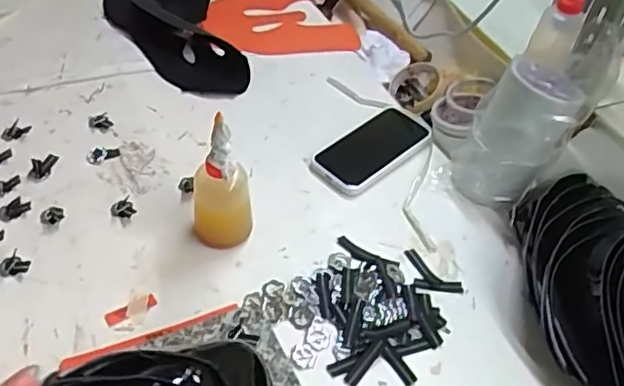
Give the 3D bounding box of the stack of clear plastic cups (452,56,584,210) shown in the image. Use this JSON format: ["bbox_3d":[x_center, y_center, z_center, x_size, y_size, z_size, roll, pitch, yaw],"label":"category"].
[{"bbox_3d":[0.248,-0.072,0.743,0.116,0.166,0.104,17,47,11],"label":"stack of clear plastic cups"}]

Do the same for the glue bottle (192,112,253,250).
[{"bbox_3d":[-0.096,-0.009,0.652,0.069,0.158,0.055,-3,47,-9],"label":"glue bottle"}]

